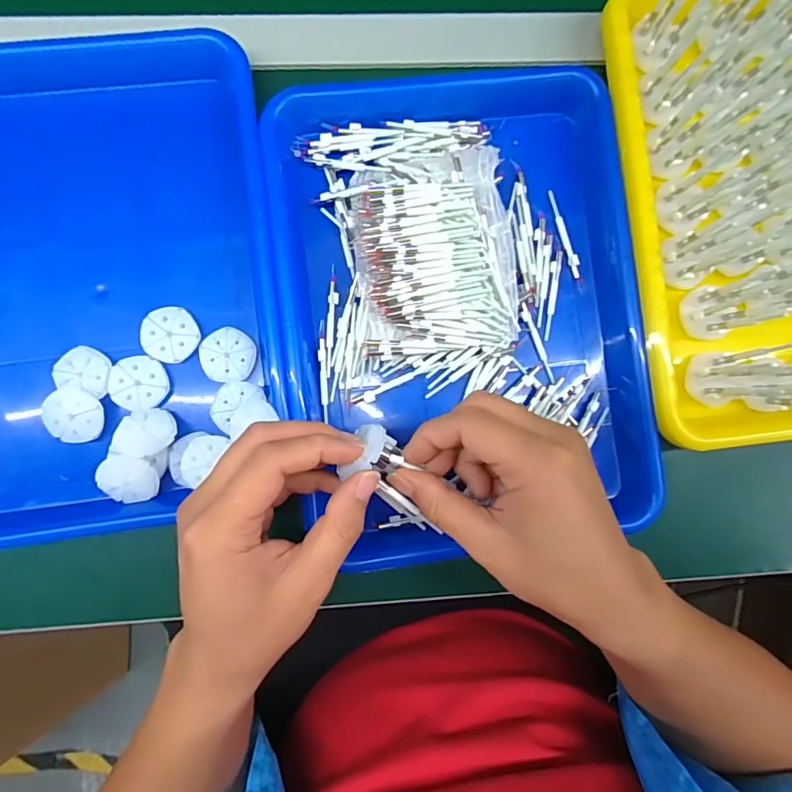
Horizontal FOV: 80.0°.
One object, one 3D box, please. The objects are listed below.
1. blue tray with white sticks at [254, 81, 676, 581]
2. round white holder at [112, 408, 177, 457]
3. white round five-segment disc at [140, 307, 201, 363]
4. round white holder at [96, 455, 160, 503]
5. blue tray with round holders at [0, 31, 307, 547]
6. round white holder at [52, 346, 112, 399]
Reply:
[{"bbox_3d":[0.045,-0.065,0.330,0.244,0.049,0.342,-6,88,-4],"label":"blue tray with white sticks"},{"bbox_3d":[-0.169,0.025,0.317,0.039,0.006,0.033,-5,63,-9],"label":"round white holder"},{"bbox_3d":[-0.158,-0.043,0.332,0.037,0.009,0.039,0,87,-3],"label":"white round five-segment disc"},{"bbox_3d":[-0.179,0.056,0.318,0.034,0.023,0.032,-7,88,-4],"label":"round white holder"},{"bbox_3d":[-0.204,-0.075,0.320,0.249,0.026,0.323,-9,88,-4],"label":"blue tray with round holders"},{"bbox_3d":[-0.214,-0.018,0.324,0.036,0.012,0.031,12,87,-3],"label":"round white holder"}]

